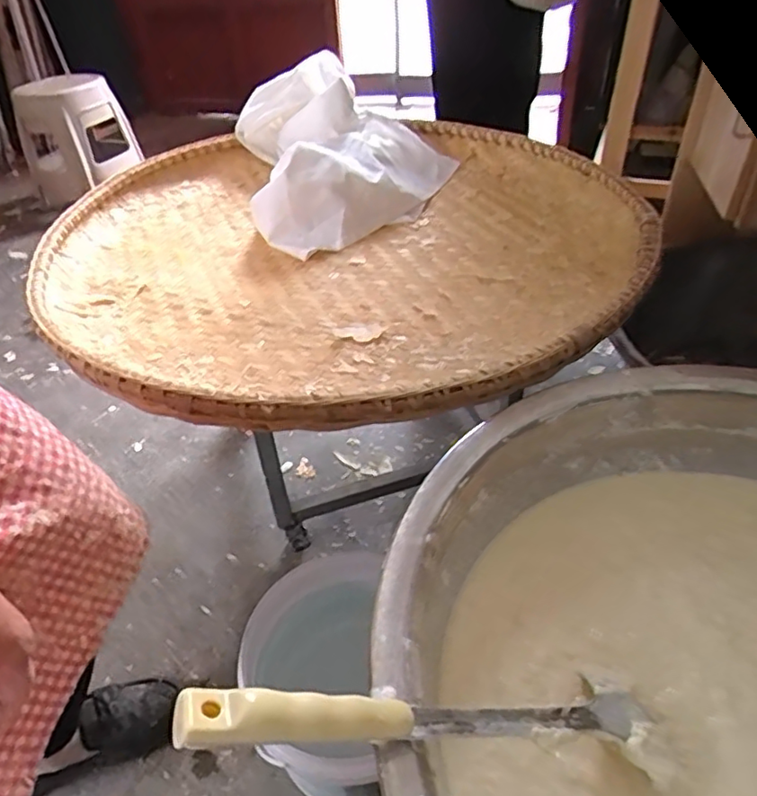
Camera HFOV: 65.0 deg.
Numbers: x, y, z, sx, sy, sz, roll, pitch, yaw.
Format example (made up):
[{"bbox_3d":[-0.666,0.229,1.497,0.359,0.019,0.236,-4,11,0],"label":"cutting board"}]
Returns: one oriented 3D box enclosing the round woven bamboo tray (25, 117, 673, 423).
[{"bbox_3d":[-0.066,-0.218,0.808,0.743,0.070,0.747,-2,41,2],"label":"round woven bamboo tray"}]

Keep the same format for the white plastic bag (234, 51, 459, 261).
[{"bbox_3d":[-0.048,-0.418,0.968,0.341,0.152,0.464,-10,41,-6],"label":"white plastic bag"}]

